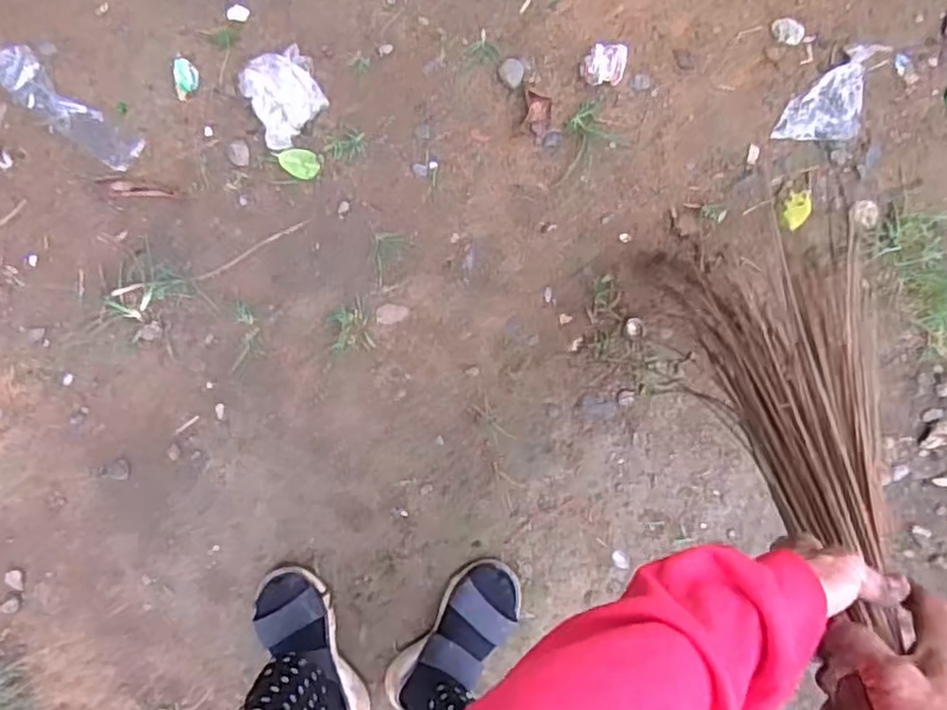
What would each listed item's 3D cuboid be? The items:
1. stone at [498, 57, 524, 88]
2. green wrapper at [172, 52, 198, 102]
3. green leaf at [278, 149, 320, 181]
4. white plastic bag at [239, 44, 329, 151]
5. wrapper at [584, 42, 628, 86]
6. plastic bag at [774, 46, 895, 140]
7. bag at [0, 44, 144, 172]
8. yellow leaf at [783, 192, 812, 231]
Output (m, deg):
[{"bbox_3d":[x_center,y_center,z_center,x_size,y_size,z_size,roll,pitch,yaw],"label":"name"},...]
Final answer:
[{"bbox_3d":[0.052,-0.376,0.913,0.035,0.012,0.033,0,89,0],"label":"stone"},{"bbox_3d":[-0.387,-0.376,0.925,0.031,0.022,0.062,-7,89,0],"label":"green wrapper"},{"bbox_3d":[-0.236,-0.260,0.934,0.053,0.010,0.038,19,89,0],"label":"green leaf"},{"bbox_3d":[-0.249,-0.341,0.912,0.094,0.042,0.107,-24,89,0],"label":"white plastic bag"},{"bbox_3d":[0.173,-0.382,0.902,0.051,0.028,0.051,0,89,0],"label":"wrapper"},{"bbox_3d":[0.489,-0.337,0.915,0.170,0.015,0.084,-42,89,-1],"label":"plastic bag"},{"bbox_3d":[-0.548,-0.331,0.921,0.216,0.034,0.059,39,89,0],"label":"bag"},{"bbox_3d":[0.434,-0.195,0.925,0.032,0.012,0.053,26,89,0],"label":"yellow leaf"}]

